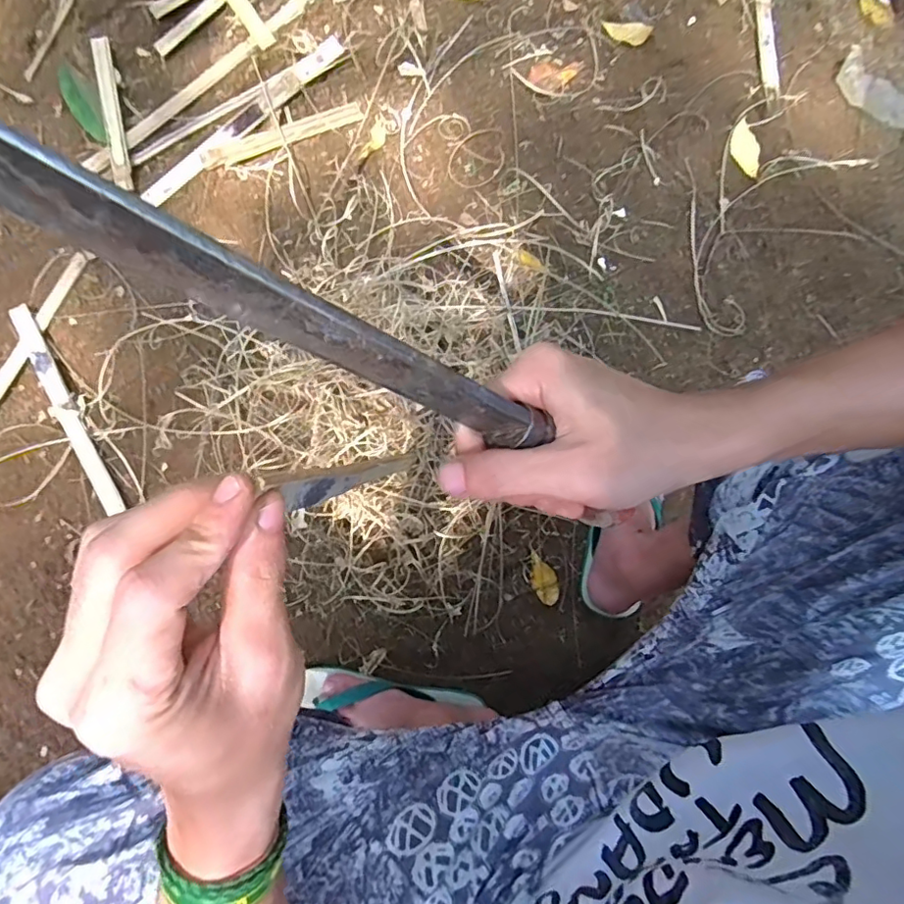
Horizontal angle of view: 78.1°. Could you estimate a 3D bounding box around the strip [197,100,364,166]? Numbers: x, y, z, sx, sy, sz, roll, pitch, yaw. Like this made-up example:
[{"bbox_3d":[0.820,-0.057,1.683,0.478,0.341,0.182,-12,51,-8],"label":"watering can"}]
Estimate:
[{"bbox_3d":[-0.252,-0.473,0.835,0.244,0.013,0.032,-23,80,-4],"label":"strip"}]

